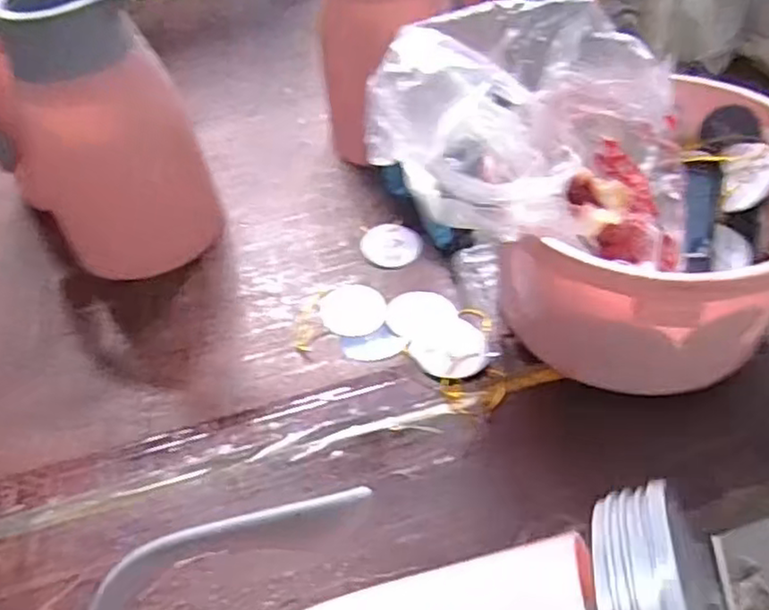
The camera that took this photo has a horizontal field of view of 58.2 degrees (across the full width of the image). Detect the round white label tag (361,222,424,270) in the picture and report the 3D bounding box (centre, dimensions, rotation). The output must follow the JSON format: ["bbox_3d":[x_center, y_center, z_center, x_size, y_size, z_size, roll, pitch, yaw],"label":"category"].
[{"bbox_3d":[0.007,-0.053,0.615,0.049,0.004,0.054,-31,59,-21],"label":"round white label tag"}]

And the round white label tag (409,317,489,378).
[{"bbox_3d":[0.049,0.031,0.525,0.056,0.005,0.060,-3,46,3],"label":"round white label tag"}]

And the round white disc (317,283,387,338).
[{"bbox_3d":[-0.027,0.003,0.564,0.054,0.004,0.059,-2,46,5],"label":"round white disc"}]

